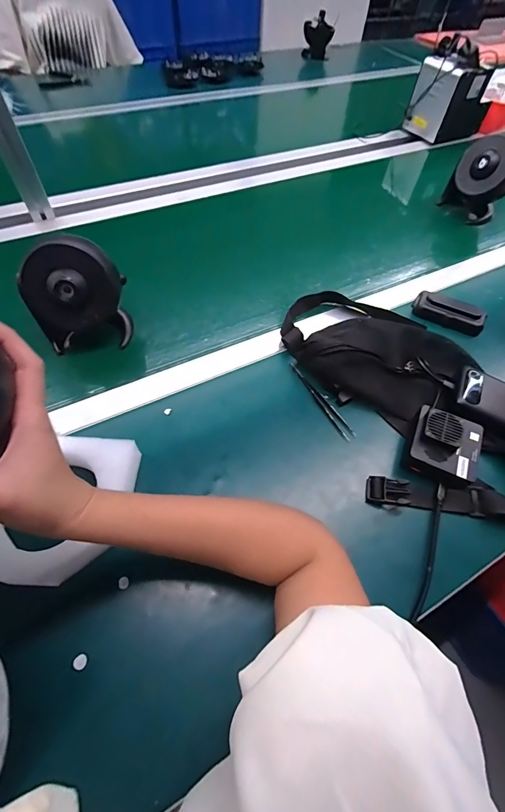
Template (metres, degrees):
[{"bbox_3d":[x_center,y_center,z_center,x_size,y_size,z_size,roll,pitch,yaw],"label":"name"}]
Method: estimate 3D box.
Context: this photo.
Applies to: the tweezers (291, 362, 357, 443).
[{"bbox_3d":[0.089,-0.010,0.448,0.019,0.012,0.129,-27,63,-18],"label":"tweezers"}]

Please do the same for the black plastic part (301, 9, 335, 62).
[{"bbox_3d":[0.243,-1.366,1.278,0.110,0.121,0.072,8,58,3],"label":"black plastic part"}]

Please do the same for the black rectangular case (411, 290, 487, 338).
[{"bbox_3d":[0.311,-0.146,0.542,0.105,0.026,0.042,24,60,13],"label":"black rectangular case"}]

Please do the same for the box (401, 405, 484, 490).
[{"bbox_3d":[0.219,0.043,0.394,0.075,0.038,0.077,22,60,11],"label":"box"}]

